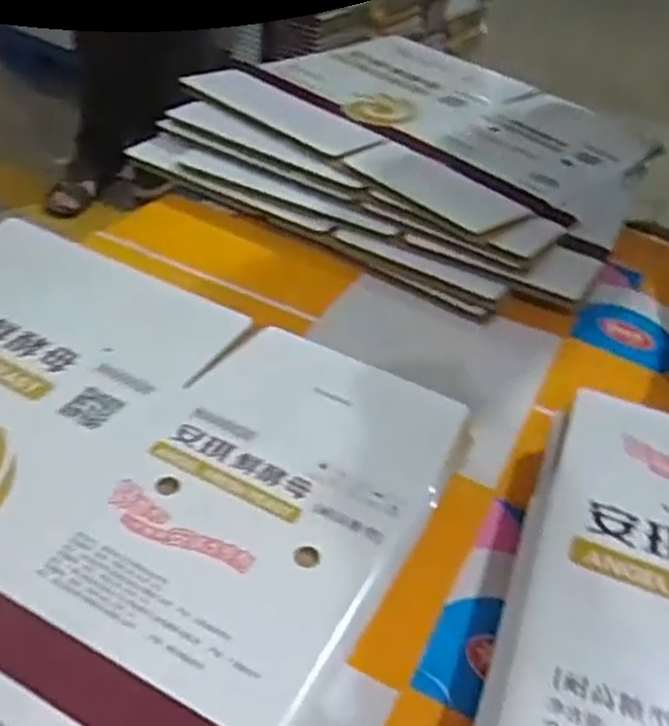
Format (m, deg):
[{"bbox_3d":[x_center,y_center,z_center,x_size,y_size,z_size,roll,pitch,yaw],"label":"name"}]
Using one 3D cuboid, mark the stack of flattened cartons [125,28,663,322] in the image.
[{"bbox_3d":[0.133,-0.348,1.224,0.695,0.110,0.617,25,42,21],"label":"stack of flattened cartons"}]

